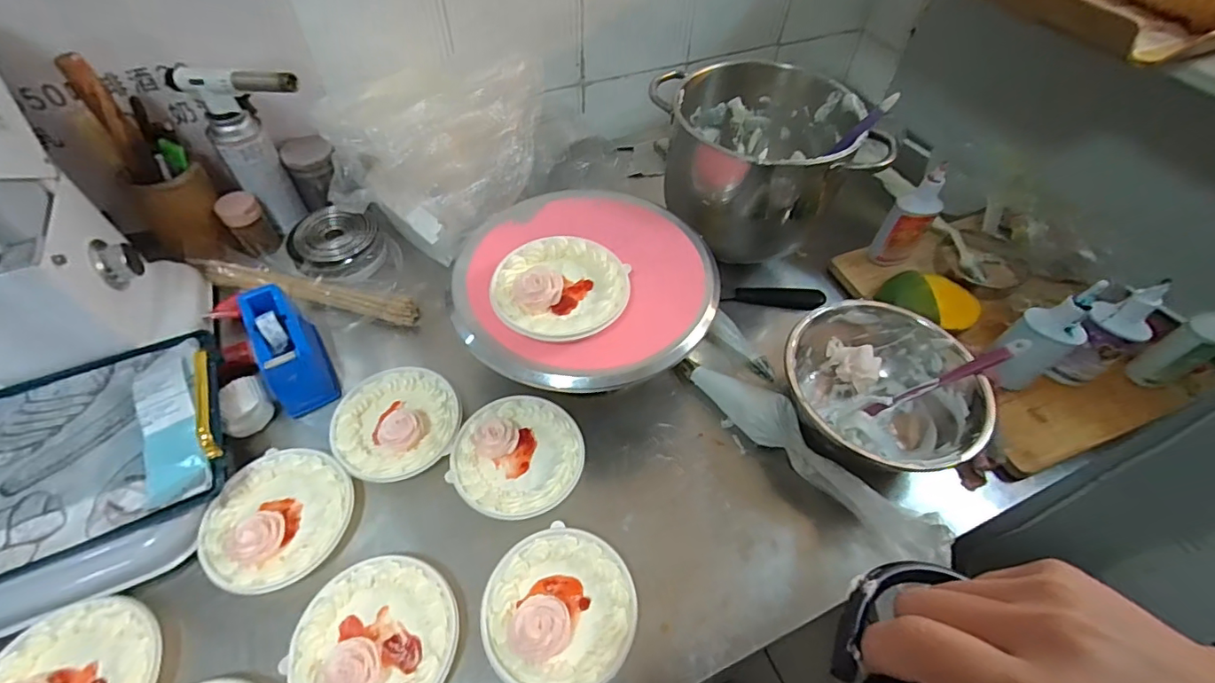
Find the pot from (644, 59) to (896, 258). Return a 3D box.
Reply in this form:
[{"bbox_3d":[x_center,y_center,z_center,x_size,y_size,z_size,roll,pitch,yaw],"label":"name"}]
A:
[{"bbox_3d":[0.194,-0.240,0.692,0.231,0.197,0.230,1,53,-1],"label":"pot"}]

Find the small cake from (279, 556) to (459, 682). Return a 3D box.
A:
[{"bbox_3d":[-0.204,0.258,0.457,0.134,0.043,0.131,1,53,-1],"label":"small cake"}]

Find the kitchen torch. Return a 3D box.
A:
[{"bbox_3d":[-0.458,-0.249,0.697,0.166,0.214,0.066,20,55,13],"label":"kitchen torch"}]

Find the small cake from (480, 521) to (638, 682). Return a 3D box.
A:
[{"bbox_3d":[-0.044,0.241,0.476,0.134,0.041,0.137,-4,53,-5],"label":"small cake"}]

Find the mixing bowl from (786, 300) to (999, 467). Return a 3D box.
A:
[{"bbox_3d":[0.299,0.063,0.597,0.202,0.106,0.199,1,53,-1],"label":"mixing bowl"}]

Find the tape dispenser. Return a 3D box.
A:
[{"bbox_3d":[-0.367,0.008,0.612,0.070,0.088,0.135,-25,58,-20],"label":"tape dispenser"}]

